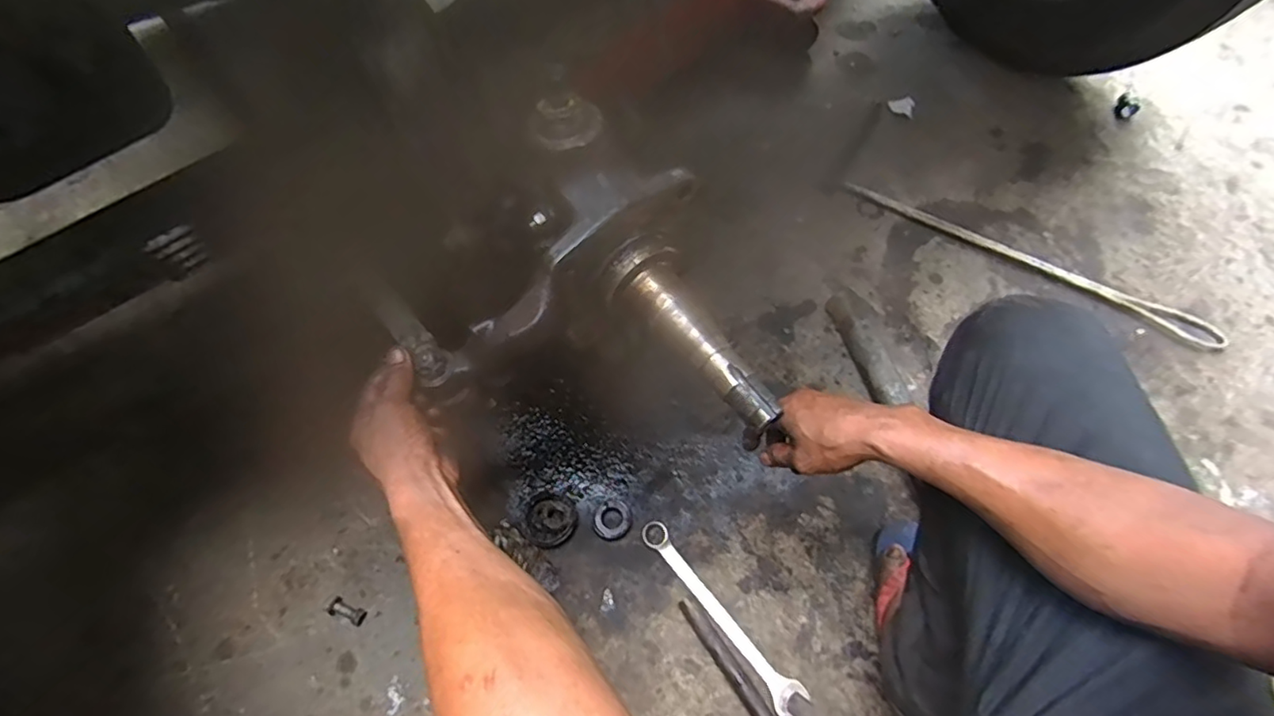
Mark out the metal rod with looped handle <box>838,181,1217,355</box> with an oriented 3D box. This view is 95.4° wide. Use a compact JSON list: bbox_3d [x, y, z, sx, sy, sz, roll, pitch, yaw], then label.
[{"bbox_3d":[0.661,-0.168,0.992,0.630,0.017,0.044,28,65,12],"label":"metal rod with looped handle"}]

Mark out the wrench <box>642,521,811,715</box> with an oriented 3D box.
[{"bbox_3d":[0.103,0.319,0.731,0.039,0.010,0.271,-36,69,-18],"label":"wrench"}]

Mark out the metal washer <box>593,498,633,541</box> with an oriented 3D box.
[{"bbox_3d":[-0.033,0.216,0.780,0.052,0.007,0.053,1,63,-1],"label":"metal washer"}]

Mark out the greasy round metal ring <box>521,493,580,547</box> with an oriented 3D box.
[{"bbox_3d":[-0.115,0.213,0.769,0.069,0.030,0.072,1,63,-1],"label":"greasy round metal ring"}]

